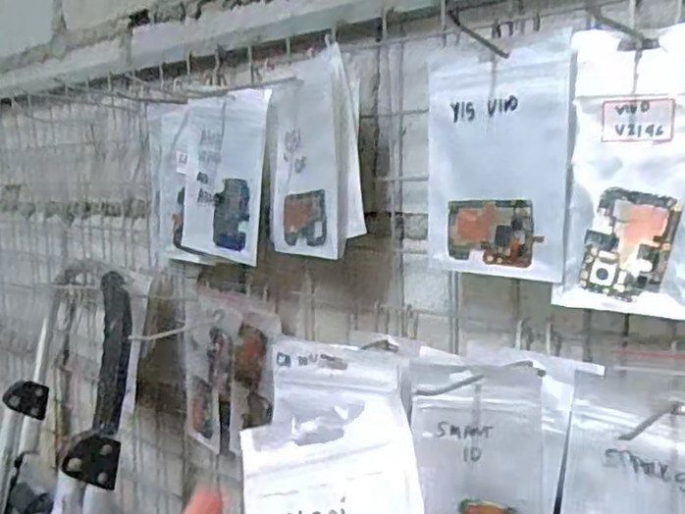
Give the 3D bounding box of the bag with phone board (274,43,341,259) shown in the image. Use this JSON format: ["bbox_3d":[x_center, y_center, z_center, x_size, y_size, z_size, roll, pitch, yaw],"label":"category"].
[{"bbox_3d":[-0.034,-0.080,0.537,0.013,0.156,0.095,-8,9,-36],"label":"bag with phone board"}]

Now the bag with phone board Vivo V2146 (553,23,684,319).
[{"bbox_3d":[0.176,-0.051,0.387,0.079,0.164,0.017,3,7,30],"label":"bag with phone board Vivo V2146"}]

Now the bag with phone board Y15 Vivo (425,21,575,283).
[{"bbox_3d":[0.101,-0.064,0.433,0.103,0.149,0.010,5,9,44],"label":"bag with phone board Y15 Vivo"}]

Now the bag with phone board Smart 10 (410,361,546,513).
[{"bbox_3d":[0.091,0.154,0.432,0.085,0.163,0.010,1,7,19],"label":"bag with phone board Smart 10"}]

